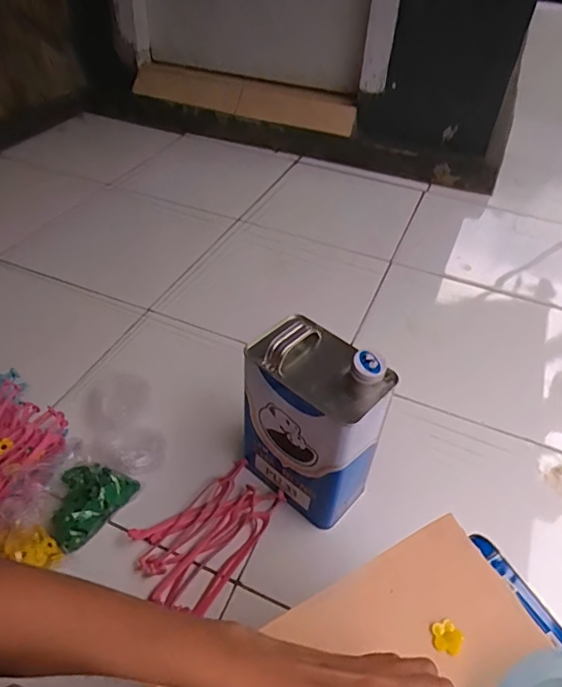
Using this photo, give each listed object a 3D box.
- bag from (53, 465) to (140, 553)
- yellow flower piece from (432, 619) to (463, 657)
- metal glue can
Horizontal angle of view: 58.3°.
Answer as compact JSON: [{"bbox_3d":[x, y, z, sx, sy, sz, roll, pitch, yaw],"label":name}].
[{"bbox_3d":[-0.266,0.209,0.681,0.088,0.038,0.120,27,48,21],"label":"bag"},{"bbox_3d":[0.127,0.224,0.384,0.023,0.005,0.022,2,44,-2],"label":"yellow flower piece"},{"bbox_3d":[0.038,0.102,0.662,0.170,0.249,0.111,35,52,27],"label":"metal glue can"}]

